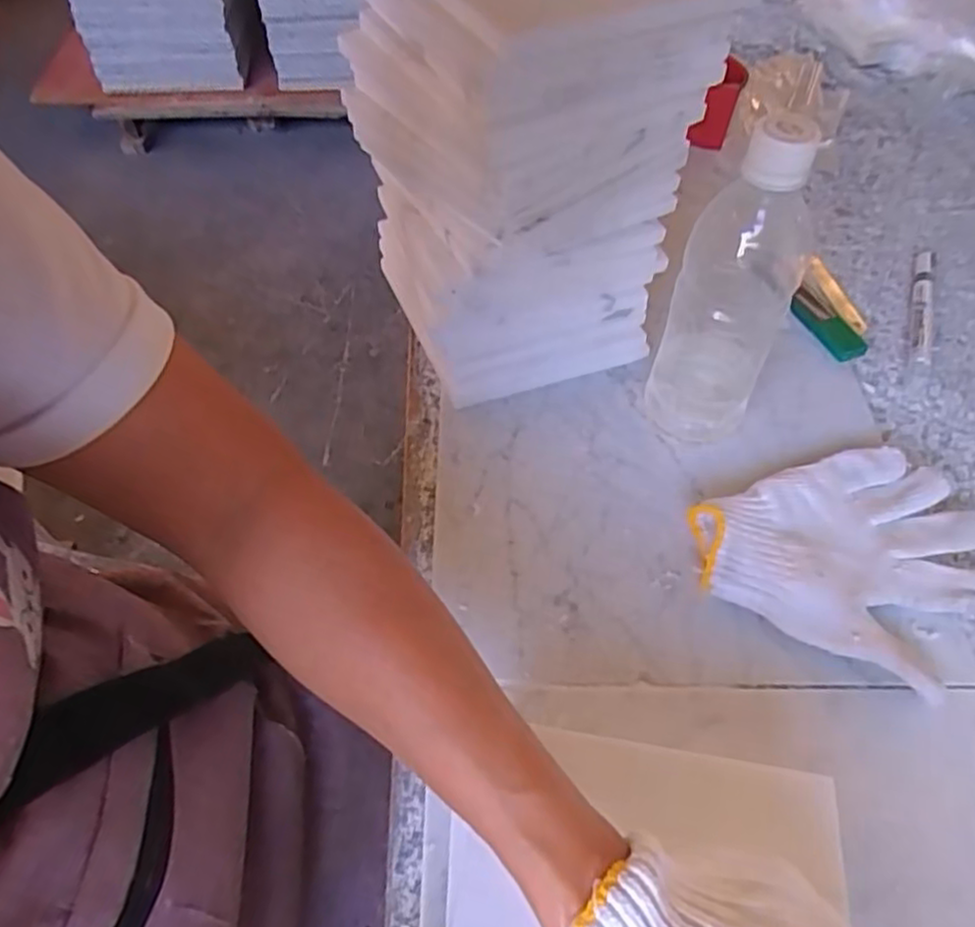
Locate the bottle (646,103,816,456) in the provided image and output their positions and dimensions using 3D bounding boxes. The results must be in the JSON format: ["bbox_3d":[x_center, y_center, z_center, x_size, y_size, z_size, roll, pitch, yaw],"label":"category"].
[{"bbox_3d":[0.140,-0.088,0.402,0.070,0.209,0.051,20,56,11],"label":"bottle"}]

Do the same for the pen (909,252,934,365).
[{"bbox_3d":[0.346,-0.127,0.564,0.016,0.017,0.131,19,56,10],"label":"pen"}]

